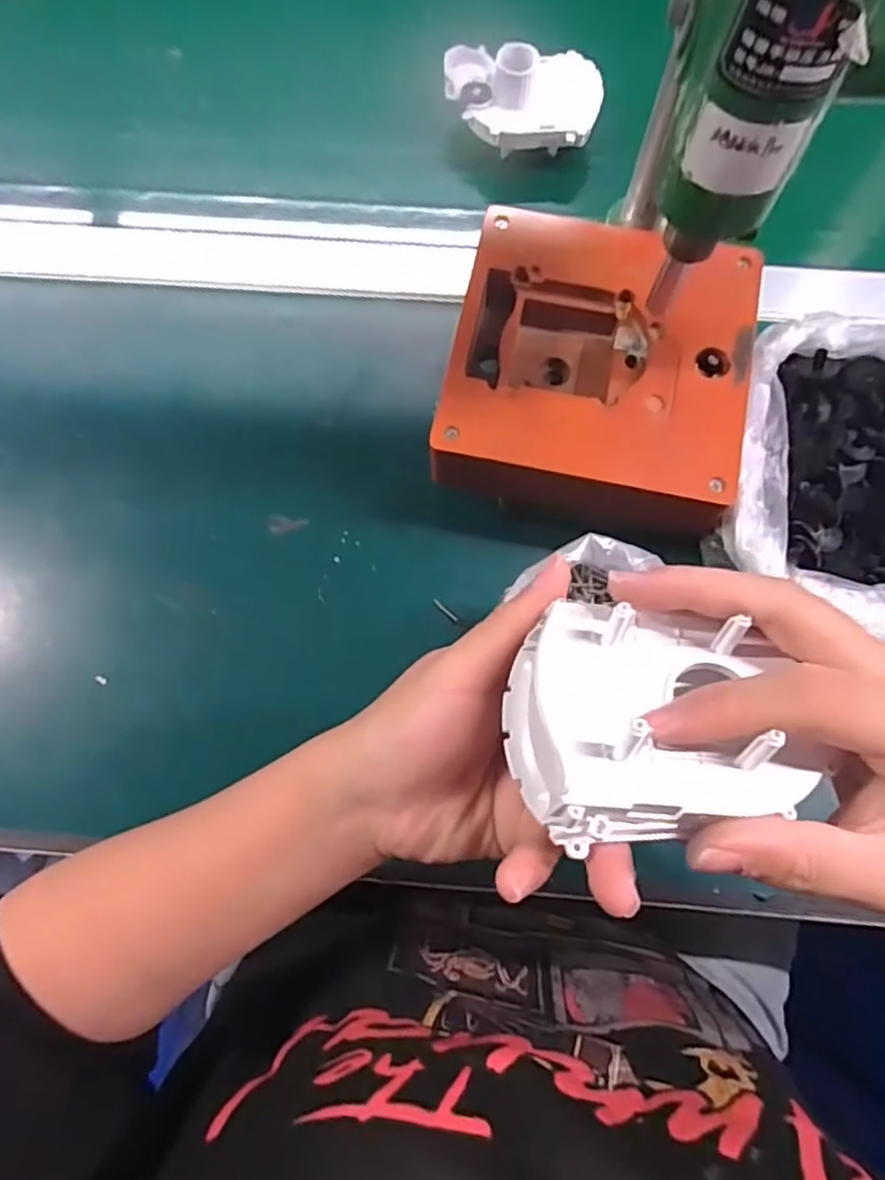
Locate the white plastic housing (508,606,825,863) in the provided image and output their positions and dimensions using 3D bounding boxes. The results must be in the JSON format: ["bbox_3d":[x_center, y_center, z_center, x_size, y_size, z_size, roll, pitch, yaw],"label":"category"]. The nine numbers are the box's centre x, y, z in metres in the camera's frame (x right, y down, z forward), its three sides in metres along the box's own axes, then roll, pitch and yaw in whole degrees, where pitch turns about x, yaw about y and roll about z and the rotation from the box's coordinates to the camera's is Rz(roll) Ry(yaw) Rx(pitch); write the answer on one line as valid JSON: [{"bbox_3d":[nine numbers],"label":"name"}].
[{"bbox_3d":[0.059,0.035,0.197,0.075,0.030,0.066,-9,73,-2],"label":"white plastic housing"}]

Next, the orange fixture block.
[{"bbox_3d":[0.082,-0.110,0.381,0.151,0.076,0.162,10,73,4],"label":"orange fixture block"}]

